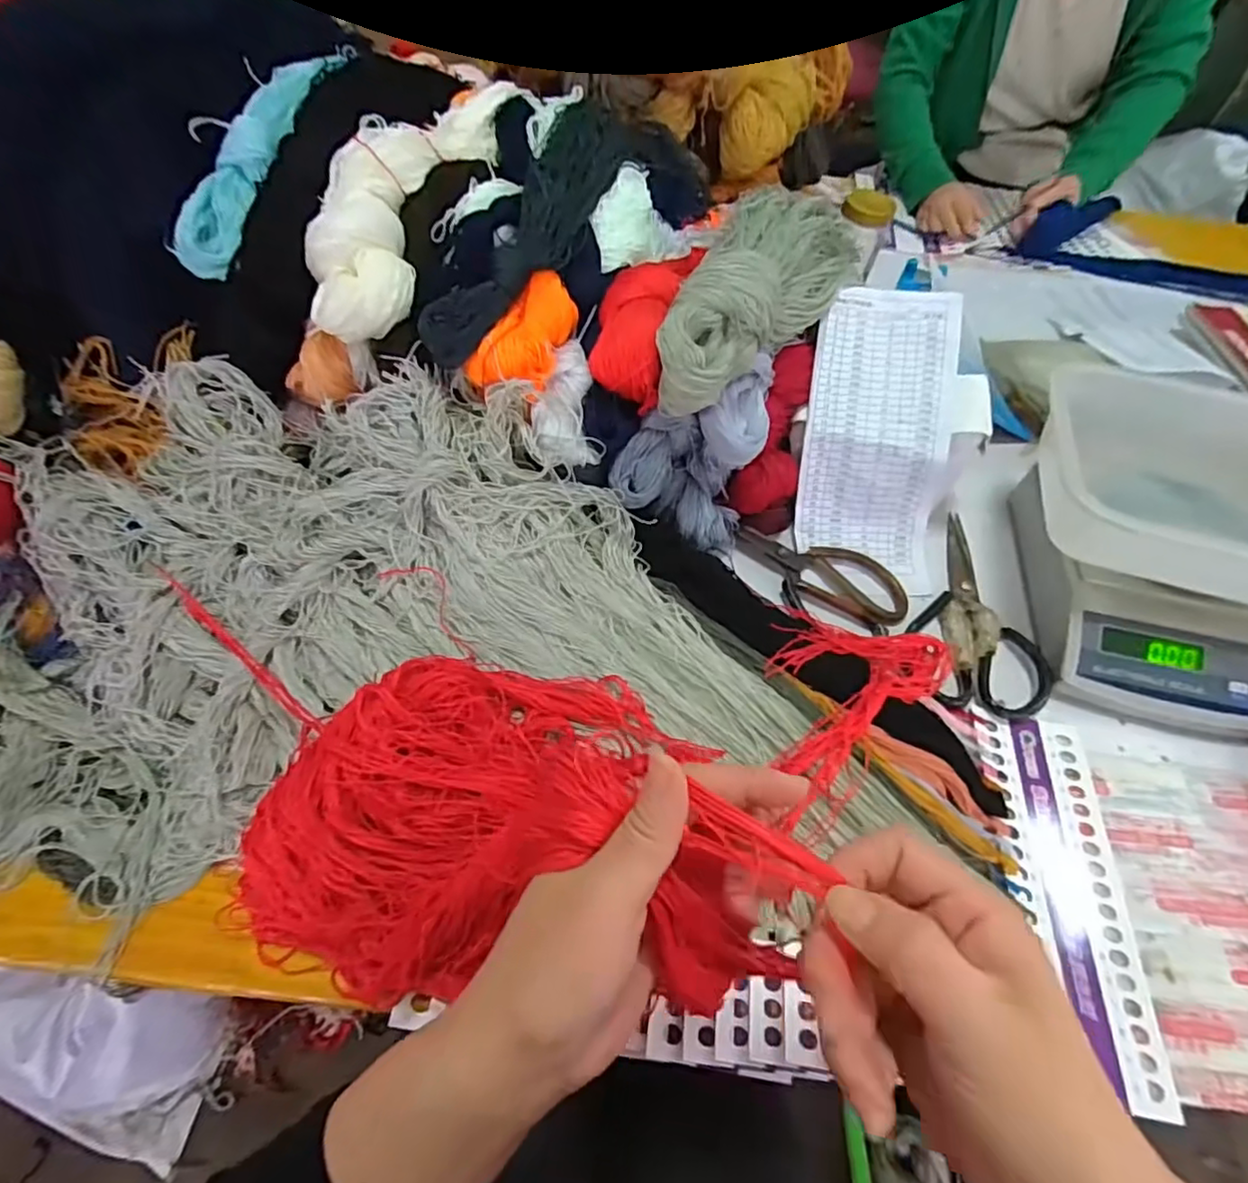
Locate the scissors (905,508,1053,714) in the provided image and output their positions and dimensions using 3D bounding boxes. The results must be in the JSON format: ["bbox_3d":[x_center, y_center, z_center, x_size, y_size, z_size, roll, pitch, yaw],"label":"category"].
[{"bbox_3d":[0.300,0.008,0.544,0.087,0.020,0.207,5,57,0],"label":"scissors"}]

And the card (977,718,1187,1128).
[{"bbox_3d":[0.298,0.196,0.421,0.082,0.006,0.235,11,54,-2],"label":"card"}]

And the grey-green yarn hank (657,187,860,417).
[{"bbox_3d":[0.133,-0.270,0.541,0.093,0.097,0.369,26,59,13],"label":"grey-green yarn hank"}]

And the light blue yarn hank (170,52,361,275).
[{"bbox_3d":[-0.271,-0.338,0.472,0.045,0.031,0.226,14,74,6],"label":"light blue yarn hank"}]

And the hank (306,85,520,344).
[{"bbox_3d":[-0.167,-0.305,0.469,0.081,0.052,0.260,16,71,7],"label":"hank"}]

